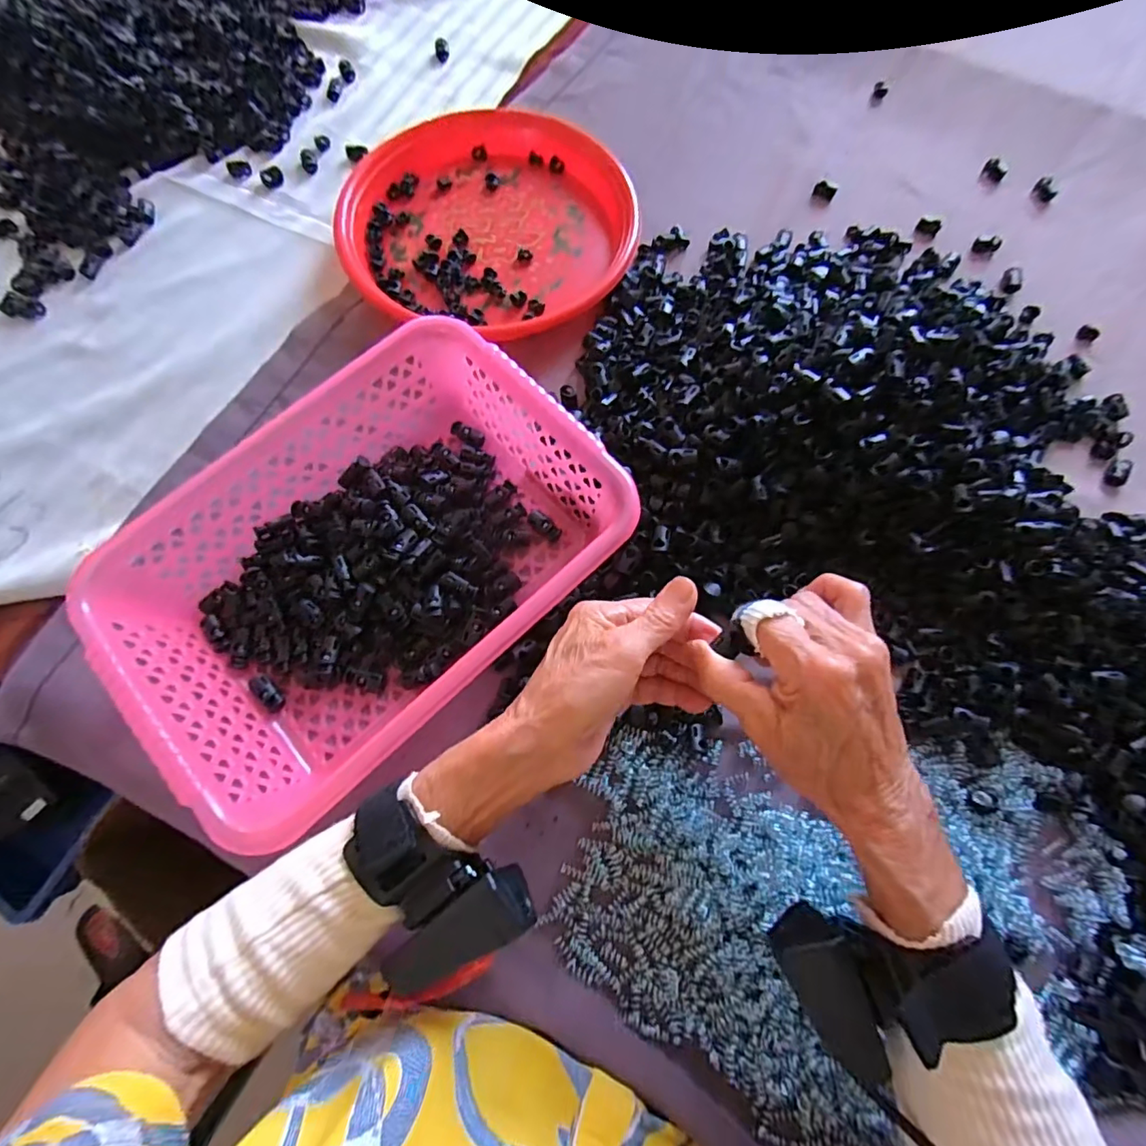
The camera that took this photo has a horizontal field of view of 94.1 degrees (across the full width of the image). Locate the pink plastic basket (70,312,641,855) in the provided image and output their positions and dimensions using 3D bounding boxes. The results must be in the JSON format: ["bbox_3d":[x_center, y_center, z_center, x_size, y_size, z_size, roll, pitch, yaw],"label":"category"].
[{"bbox_3d":[-0.129,-0.007,0.359,0.301,0.078,0.215,-41,77,-10],"label":"pink plastic basket"}]

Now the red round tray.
[{"bbox_3d":[-0.073,-0.332,0.480,0.247,0.032,0.263,0,74,2],"label":"red round tray"}]

